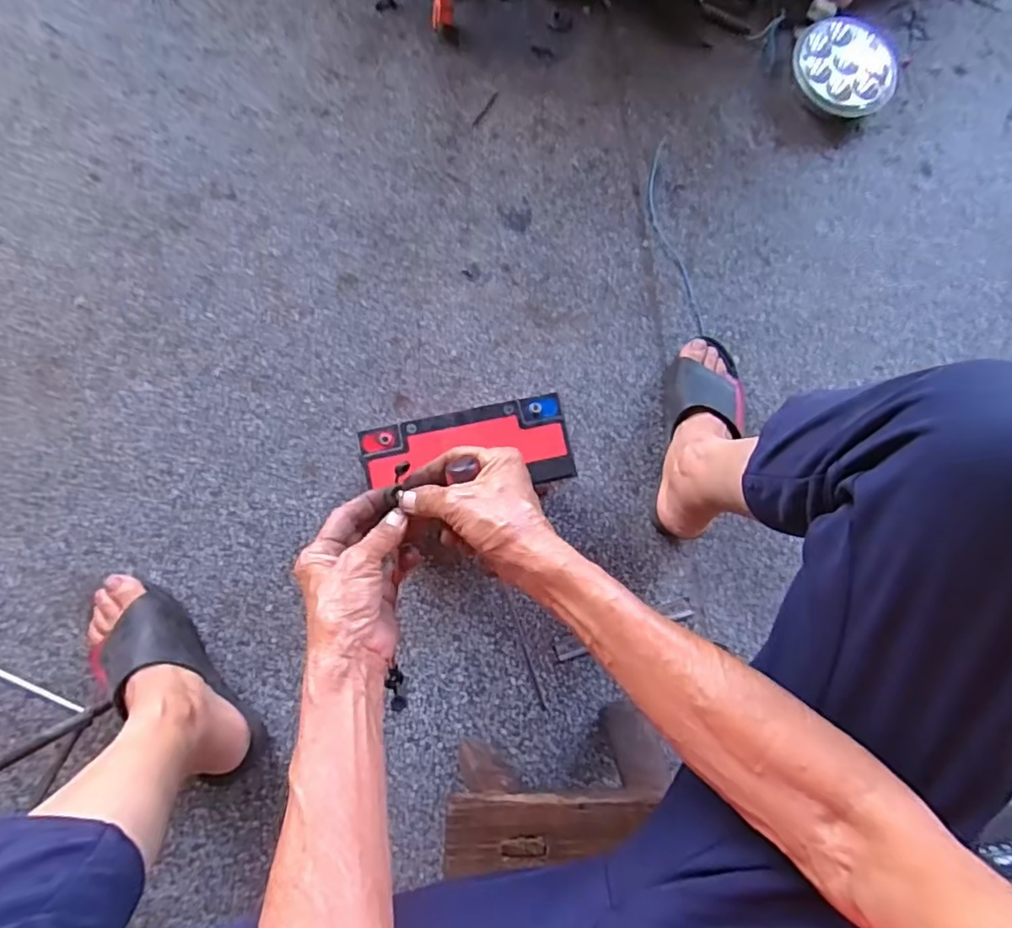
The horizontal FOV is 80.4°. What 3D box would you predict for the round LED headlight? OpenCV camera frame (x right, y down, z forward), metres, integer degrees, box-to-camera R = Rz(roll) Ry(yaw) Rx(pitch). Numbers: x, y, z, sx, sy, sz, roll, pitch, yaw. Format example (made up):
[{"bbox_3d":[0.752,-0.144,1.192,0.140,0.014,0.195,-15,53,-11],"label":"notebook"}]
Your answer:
[{"bbox_3d":[0.435,-0.509,0.777,0.127,0.045,0.116,1,82,-5],"label":"round LED headlight"}]

